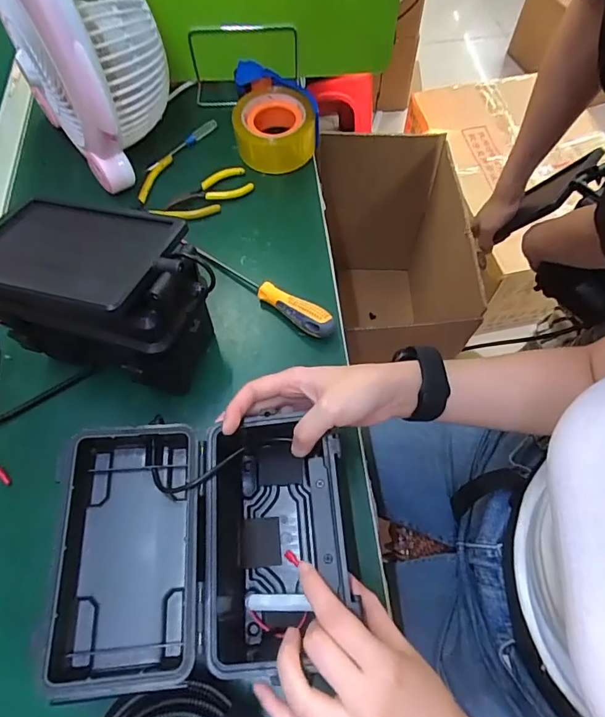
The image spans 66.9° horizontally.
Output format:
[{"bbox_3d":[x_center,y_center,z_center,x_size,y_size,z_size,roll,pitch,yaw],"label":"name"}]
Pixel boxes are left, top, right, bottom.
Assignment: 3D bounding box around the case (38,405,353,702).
[{"bbox_3d":[-0.074,0.145,0.367,0.207,0.082,0.170,-4,64,0],"label":"case"}]

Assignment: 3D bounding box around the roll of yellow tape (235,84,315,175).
[{"bbox_3d":[-0.038,-0.303,0.605,0.100,0.058,0.101,-1,64,1],"label":"roll of yellow tape"}]

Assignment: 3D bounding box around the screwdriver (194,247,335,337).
[{"bbox_3d":[-0.047,-0.079,0.512,0.195,0.027,0.028,34,70,16],"label":"screwdriver"}]

